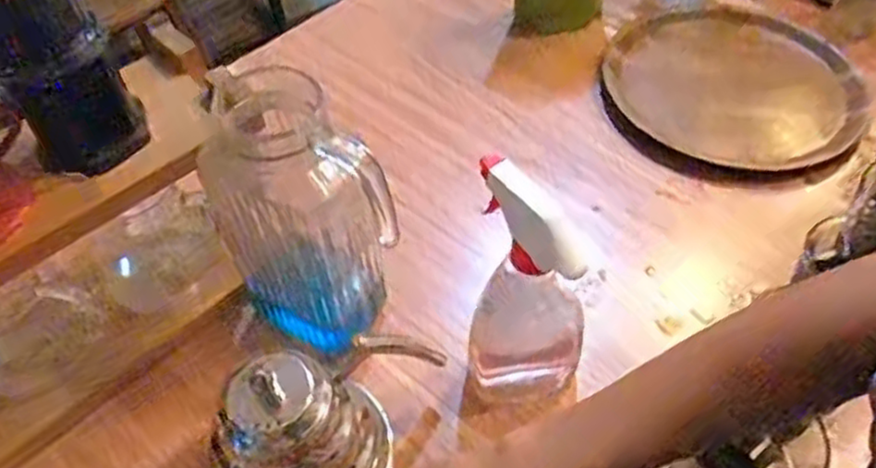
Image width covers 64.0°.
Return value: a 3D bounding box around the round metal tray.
[{"bbox_3d":[0.334,-0.173,0.816,0.287,0.043,0.287,-1,51,2],"label":"round metal tray"}]

